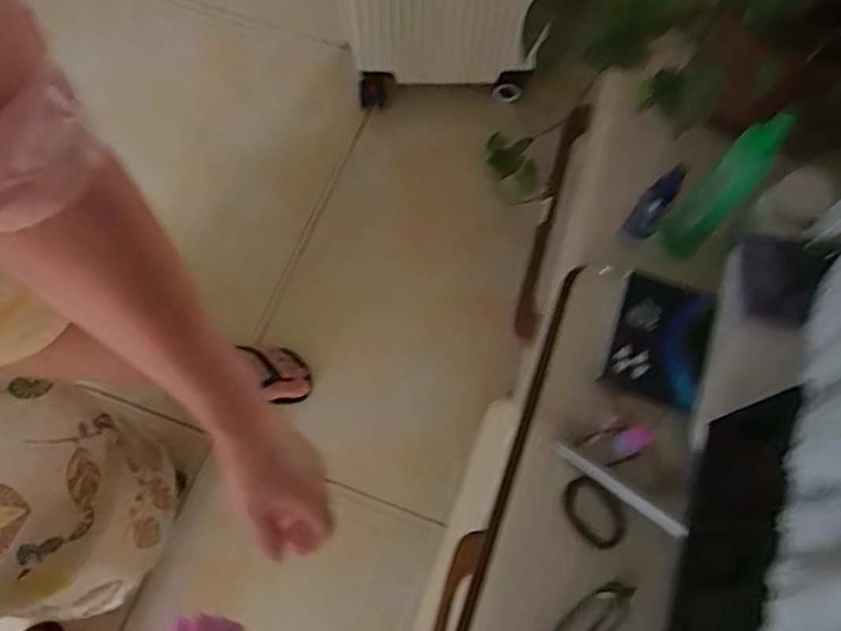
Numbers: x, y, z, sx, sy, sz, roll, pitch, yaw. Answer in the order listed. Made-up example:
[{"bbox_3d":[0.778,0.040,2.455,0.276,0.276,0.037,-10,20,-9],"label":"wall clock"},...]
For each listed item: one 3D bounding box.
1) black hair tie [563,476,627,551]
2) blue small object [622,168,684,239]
[{"bbox_3d":[0.139,0.159,0.503,0.041,0.004,0.057,-48,63,9],"label":"black hair tie"},{"bbox_3d":[0.228,-0.108,0.606,0.029,0.083,0.016,37,47,11],"label":"blue small object"}]

